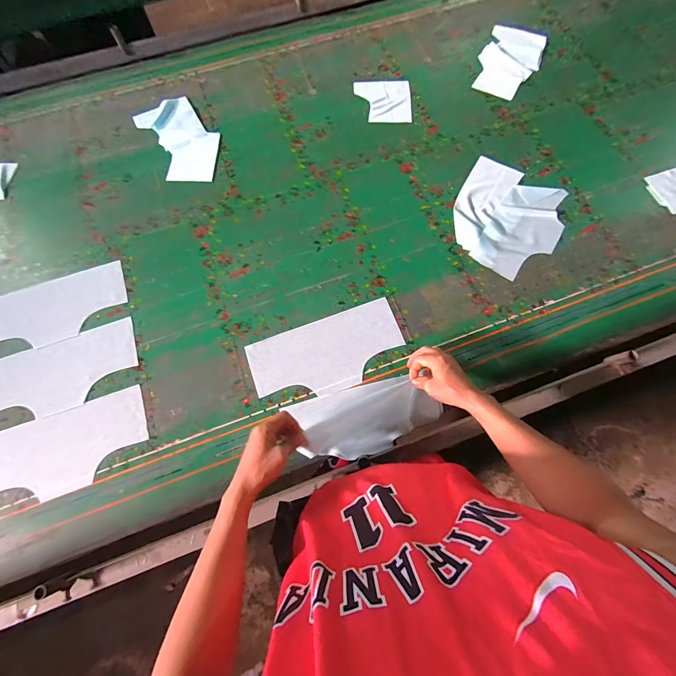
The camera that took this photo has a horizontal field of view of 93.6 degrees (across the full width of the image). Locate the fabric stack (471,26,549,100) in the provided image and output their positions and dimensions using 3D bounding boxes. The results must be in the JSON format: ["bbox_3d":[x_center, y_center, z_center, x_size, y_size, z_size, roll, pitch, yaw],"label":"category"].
[{"bbox_3d":[0.481,-0.781,0.889,0.154,0.007,0.269,26,74,9],"label":"fabric stack"}]

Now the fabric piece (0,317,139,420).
[{"bbox_3d":[-0.558,0.074,0.630,0.304,0.008,0.146,-18,73,0],"label":"fabric piece"}]

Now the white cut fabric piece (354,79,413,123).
[{"bbox_3d":[0.121,-0.637,0.849,0.146,0.008,0.159,0,72,2],"label":"white cut fabric piece"}]

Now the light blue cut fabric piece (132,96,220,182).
[{"bbox_3d":[-0.400,-0.509,0.814,0.155,0.004,0.297,-31,74,-8],"label":"light blue cut fabric piece"}]

